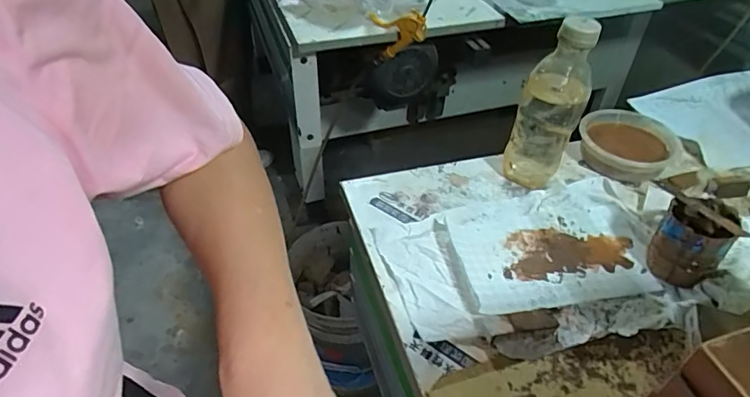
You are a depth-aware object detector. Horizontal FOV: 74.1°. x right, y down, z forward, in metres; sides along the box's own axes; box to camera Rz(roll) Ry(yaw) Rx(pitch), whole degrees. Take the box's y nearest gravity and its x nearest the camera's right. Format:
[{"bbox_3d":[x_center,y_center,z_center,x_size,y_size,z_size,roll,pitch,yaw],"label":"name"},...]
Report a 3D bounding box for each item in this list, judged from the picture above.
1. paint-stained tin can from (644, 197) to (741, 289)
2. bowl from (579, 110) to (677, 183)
[{"bbox_3d":[0.335,0.045,0.529,0.066,0.076,0.072,27,50,28],"label":"paint-stained tin can"},{"bbox_3d":[0.354,-0.080,0.699,0.128,0.037,0.127,30,51,28],"label":"bowl"}]

